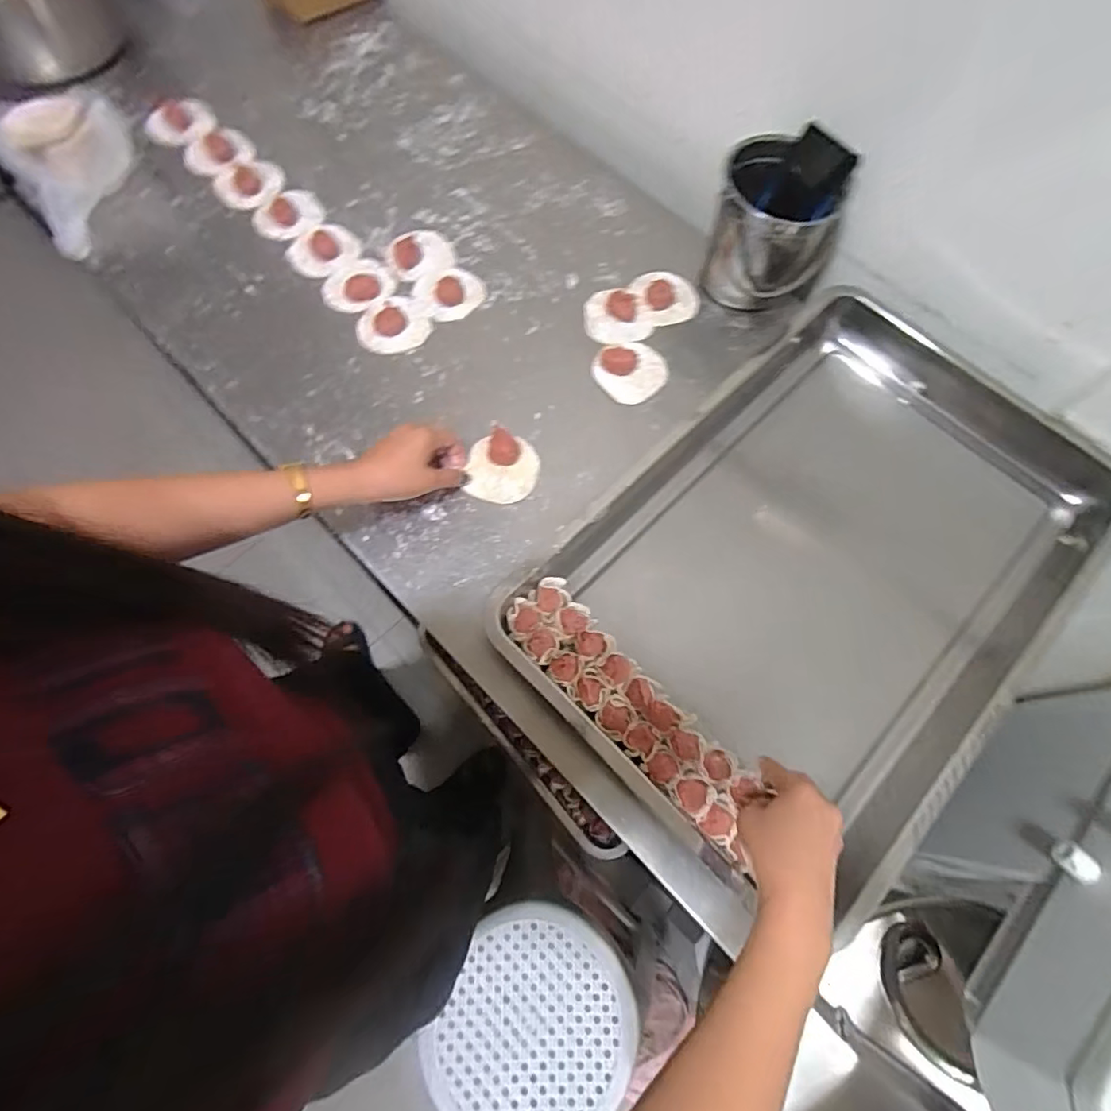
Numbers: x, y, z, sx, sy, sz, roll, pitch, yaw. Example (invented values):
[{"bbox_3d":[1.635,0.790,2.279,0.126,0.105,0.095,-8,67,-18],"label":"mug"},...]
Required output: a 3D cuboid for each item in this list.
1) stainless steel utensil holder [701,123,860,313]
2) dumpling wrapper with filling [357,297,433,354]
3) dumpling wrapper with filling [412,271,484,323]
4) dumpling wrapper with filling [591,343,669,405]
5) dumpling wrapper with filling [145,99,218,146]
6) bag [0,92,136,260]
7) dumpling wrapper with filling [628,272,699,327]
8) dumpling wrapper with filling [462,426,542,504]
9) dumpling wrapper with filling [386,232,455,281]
[{"bbox_3d":[0.254,-0.380,0.655,0.137,0.146,0.127,0,70,-1],"label":"stainless steel utensil holder"},{"bbox_3d":[-0.191,-0.269,0.668,0.080,0.014,0.070,-38,75,-13],"label":"dumpling wrapper with filling"},{"bbox_3d":[-0.130,-0.320,0.694,0.086,0.017,0.070,-18,72,-7],"label":"dumpling wrapper with filling"},{"bbox_3d":[0.088,-0.219,0.660,0.085,0.021,0.081,0,70,-1],"label":"dumpling wrapper with filling"},{"bbox_3d":[-0.517,-0.597,0.784,0.089,0.014,0.070,-28,73,-10],"label":"dumpling wrapper with filling"},{"bbox_3d":[-0.626,-0.498,0.705,0.207,0.083,0.160,37,74,11],"label":"bag"},{"bbox_3d":[0.136,-0.318,0.701,0.082,0.014,0.071,-11,71,-5],"label":"dumpling wrapper with filling"},{"bbox_3d":[-0.056,-0.095,0.612,0.075,0.012,0.080,0,70,-1],"label":"dumpling wrapper with filling"},{"bbox_3d":[-0.171,-0.379,0.720,0.081,0.012,0.076,0,70,-1],"label":"dumpling wrapper with filling"}]

